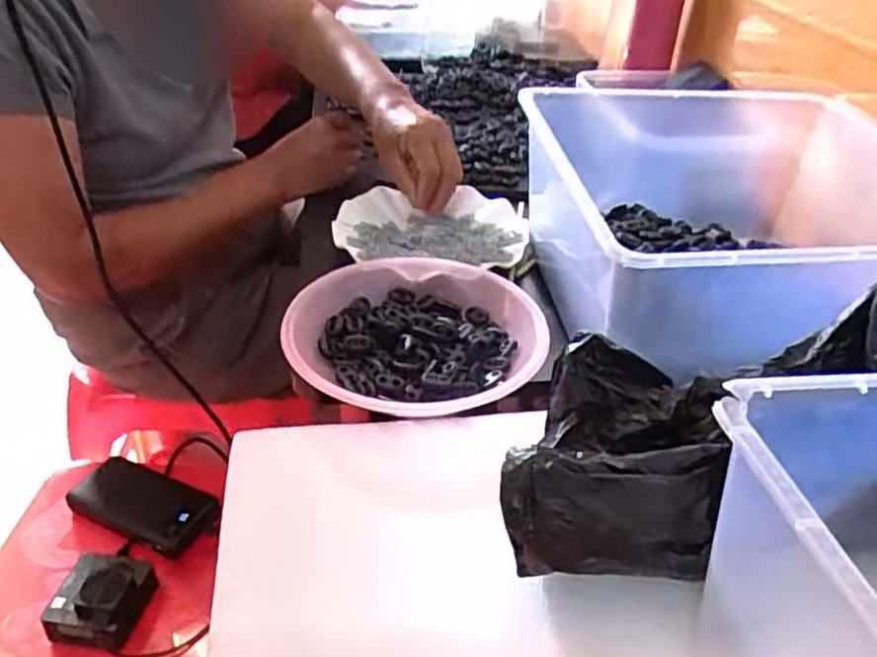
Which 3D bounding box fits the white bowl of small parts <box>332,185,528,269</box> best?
[{"bbox_3d":[-0.007,-0.092,0.679,0.176,0.023,0.149,1,36,1],"label":"white bowl of small parts"}]

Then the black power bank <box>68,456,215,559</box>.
[{"bbox_3d":[-0.304,0.184,0.745,0.156,0.022,0.068,17,57,21],"label":"black power bank"}]

